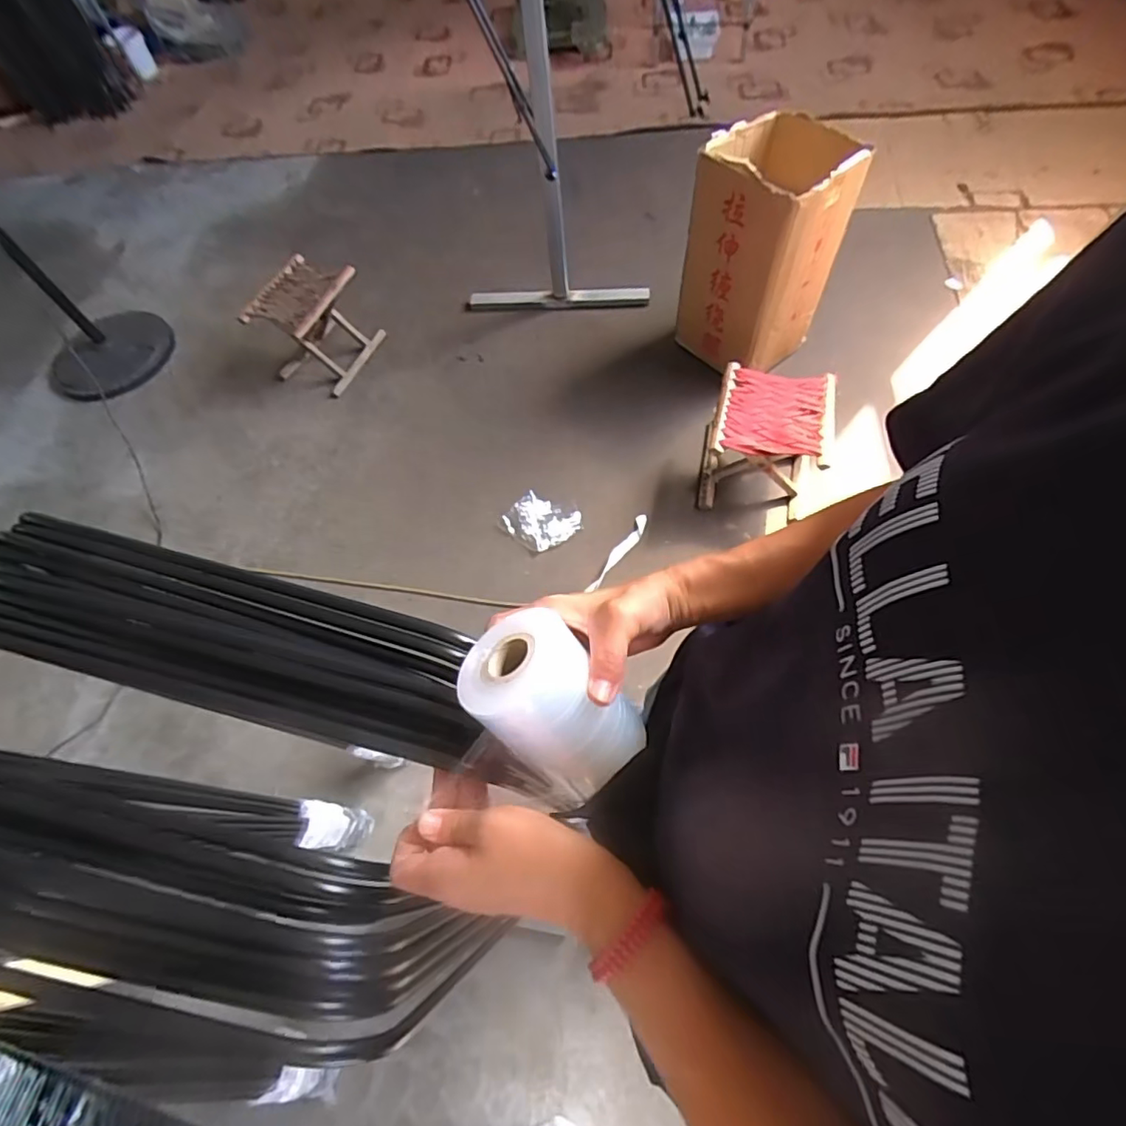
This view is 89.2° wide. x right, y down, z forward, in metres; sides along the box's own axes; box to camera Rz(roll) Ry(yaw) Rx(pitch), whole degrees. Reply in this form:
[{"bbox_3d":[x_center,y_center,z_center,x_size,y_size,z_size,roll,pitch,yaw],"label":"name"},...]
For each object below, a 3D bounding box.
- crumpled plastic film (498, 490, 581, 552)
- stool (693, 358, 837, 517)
[{"bbox_3d":[-0.058,-0.117,1.529,0.173,0.030,0.165,38,69,21],"label":"crumpled plastic film"},{"bbox_3d":[0.507,-0.299,1.462,0.283,0.250,0.276,13,64,12],"label":"stool"}]

